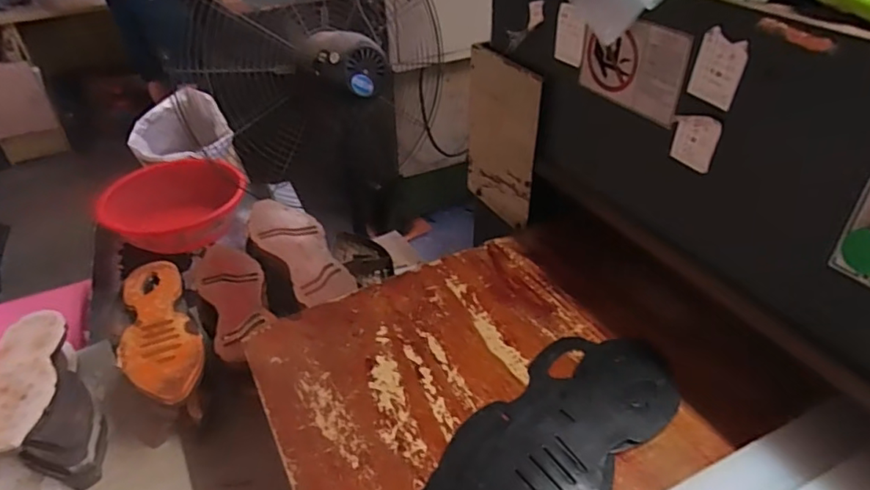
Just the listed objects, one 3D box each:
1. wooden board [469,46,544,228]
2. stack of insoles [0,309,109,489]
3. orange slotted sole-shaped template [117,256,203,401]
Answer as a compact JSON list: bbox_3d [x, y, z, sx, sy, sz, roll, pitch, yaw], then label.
[{"bbox_3d":[0.100,-0.164,0.866,0.017,0.250,0.170,-16,41,-23],"label":"wooden board"},{"bbox_3d":[-0.543,0.221,0.763,0.113,0.128,0.225,-24,44,-31],"label":"stack of insoles"},{"bbox_3d":[-0.394,0.112,0.777,0.096,0.018,0.286,-17,41,-24],"label":"orange slotted sole-shaped template"}]

